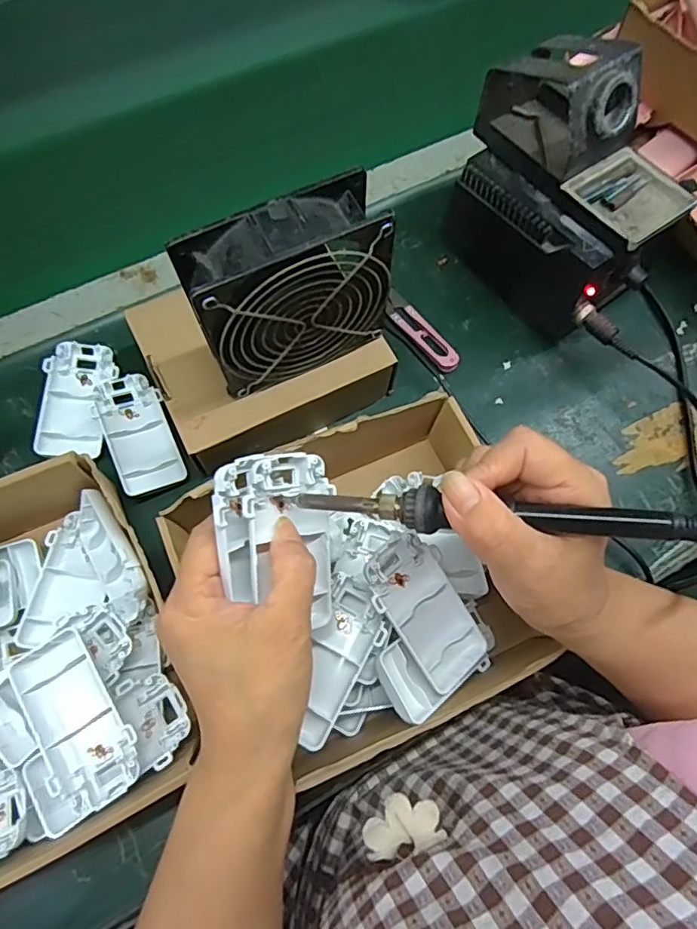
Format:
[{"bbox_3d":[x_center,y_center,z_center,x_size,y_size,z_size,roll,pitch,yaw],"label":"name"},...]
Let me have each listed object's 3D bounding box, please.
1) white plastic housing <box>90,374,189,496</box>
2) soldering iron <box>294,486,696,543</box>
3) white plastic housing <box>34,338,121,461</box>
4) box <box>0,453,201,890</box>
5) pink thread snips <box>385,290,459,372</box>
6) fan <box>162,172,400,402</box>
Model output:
[{"bbox_3d":[-0.159,-0.026,0.422,0.047,0.010,0.094,-25,72,-11],"label":"white plastic housing"},{"bbox_3d":[0.071,0.024,0.259,0.197,0.014,0.018,3,68,14],"label":"soldering iron"},{"bbox_3d":[-0.208,-0.051,0.431,0.050,0.013,0.093,-3,69,-4],"label":"white plastic housing"},{"bbox_3d":[-0.216,0.123,0.341,0.206,0.062,0.222,-27,73,-12],"label":"box"},{"bbox_3d":[0.060,-0.114,0.474,0.025,0.009,0.091,-34,74,-14],"label":"pink thread snips"},{"bbox_3d":[-0.036,-0.105,0.349,0.118,0.114,0.043,-25,72,-11],"label":"fan"}]

